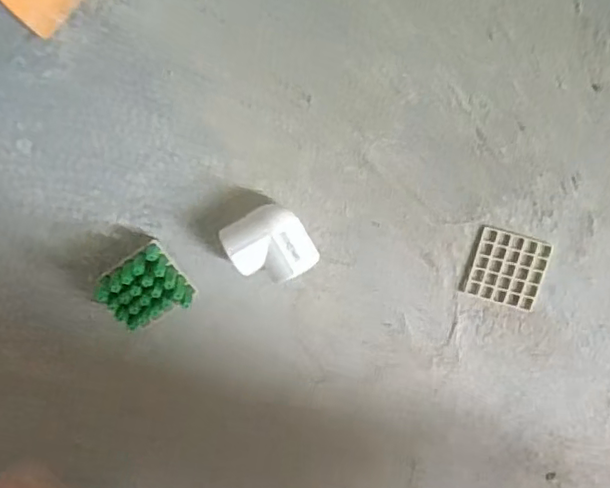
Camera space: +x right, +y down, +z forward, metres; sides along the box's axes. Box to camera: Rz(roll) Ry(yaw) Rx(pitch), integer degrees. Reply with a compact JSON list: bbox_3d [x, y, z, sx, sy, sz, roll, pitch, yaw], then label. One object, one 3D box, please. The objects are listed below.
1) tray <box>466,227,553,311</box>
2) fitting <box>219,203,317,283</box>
[{"bbox_3d":[0.118,0.015,0.351,0.041,0.004,0.040,14,98,-1],"label":"tray"},{"bbox_3d":[-0.019,0.001,0.341,0.040,0.030,0.042,-32,96,5],"label":"fitting"}]

